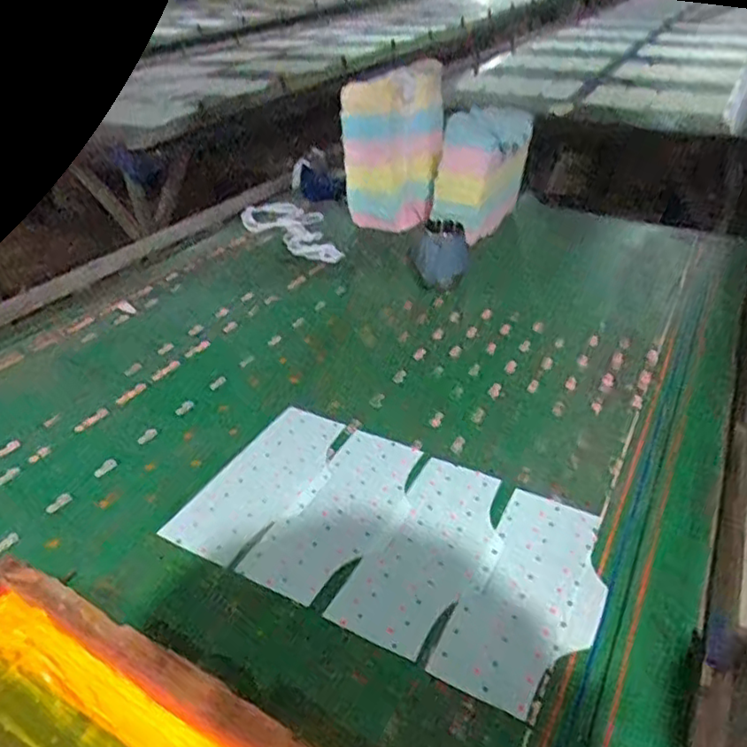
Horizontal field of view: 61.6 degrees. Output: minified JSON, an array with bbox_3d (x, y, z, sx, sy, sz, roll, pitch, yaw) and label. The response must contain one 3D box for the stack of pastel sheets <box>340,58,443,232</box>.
[{"bbox_3d":[0.046,-0.513,1.450,0.238,0.328,0.116,2,33,1],"label":"stack of pastel sheets"}]

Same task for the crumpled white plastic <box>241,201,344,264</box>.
[{"bbox_3d":[-0.176,-0.357,1.539,0.170,0.030,0.392,-24,41,-33],"label":"crumpled white plastic"}]

